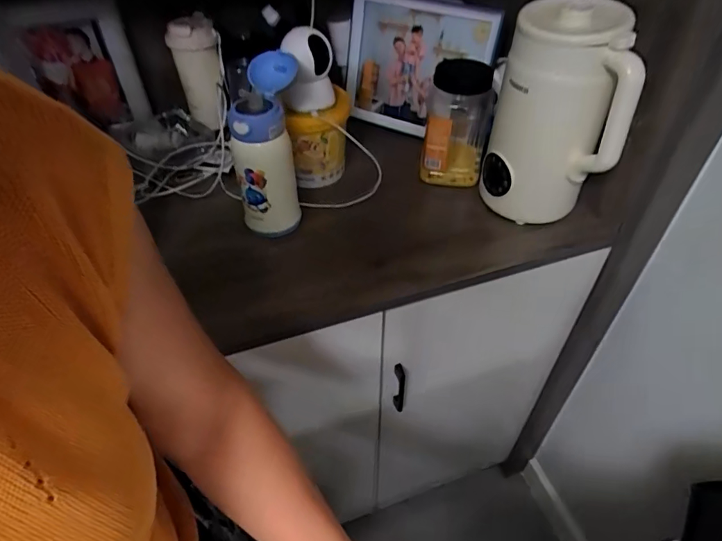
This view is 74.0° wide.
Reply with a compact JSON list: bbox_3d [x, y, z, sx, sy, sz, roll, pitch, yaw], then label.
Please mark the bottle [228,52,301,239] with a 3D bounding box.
[{"bbox_3d":[-0.129,-0.165,0.678,0.090,0.224,0.134,-5,45,-5],"label":"bottle"}]

